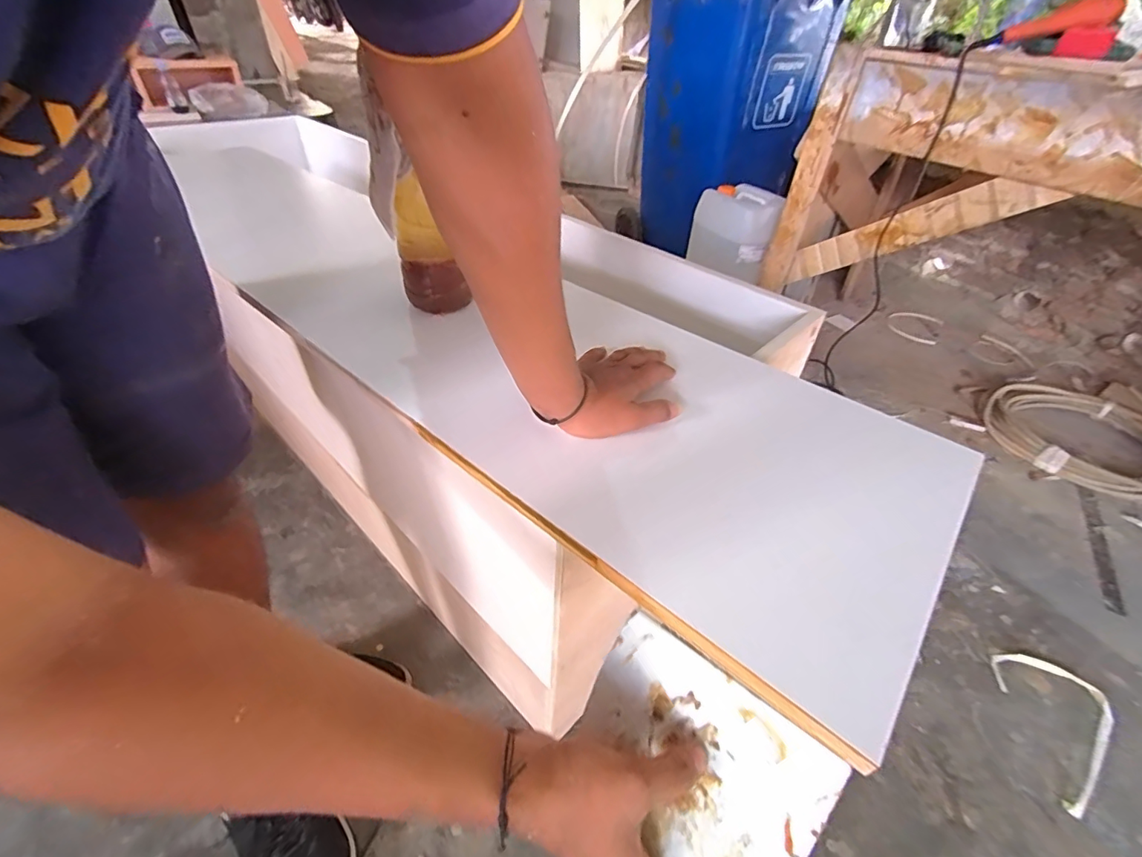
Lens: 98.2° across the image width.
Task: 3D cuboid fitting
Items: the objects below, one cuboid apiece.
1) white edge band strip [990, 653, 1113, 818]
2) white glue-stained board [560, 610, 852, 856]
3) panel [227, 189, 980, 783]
[{"bbox_3d":[0.845,0.508,0.831,0.159,0.021,0.255,8,41,5],"label":"white edge band strip"},{"bbox_3d":[0.072,0.208,0.311,0.148,0.005,0.114,31,85,29],"label":"white glue-stained board"},{"bbox_3d":[-0.049,-0.082,0.538,0.805,0.030,0.316,32,48,25],"label":"panel"}]

